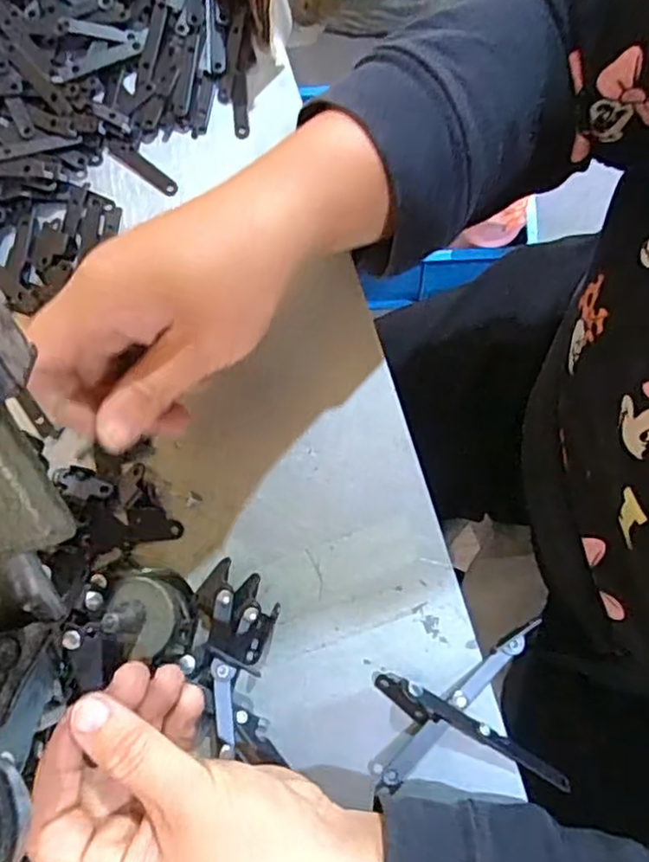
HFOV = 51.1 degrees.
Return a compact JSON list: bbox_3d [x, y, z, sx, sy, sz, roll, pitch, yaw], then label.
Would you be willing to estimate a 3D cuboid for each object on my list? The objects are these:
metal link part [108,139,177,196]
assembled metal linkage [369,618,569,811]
[{"bbox_3d":[-0.102,-0.149,0.384,0.047,0.004,0.010,37,85,9],"label":"metal link part"},{"bbox_3d":[0.063,0.131,0.313,0.085,0.016,0.069,-7,80,3],"label":"assembled metal linkage"}]

